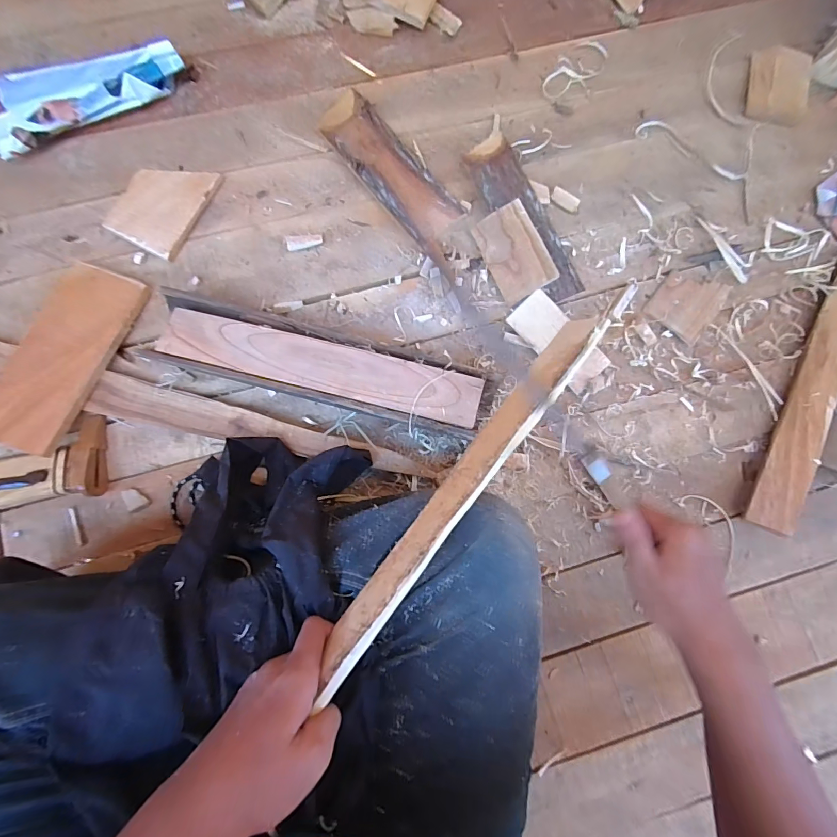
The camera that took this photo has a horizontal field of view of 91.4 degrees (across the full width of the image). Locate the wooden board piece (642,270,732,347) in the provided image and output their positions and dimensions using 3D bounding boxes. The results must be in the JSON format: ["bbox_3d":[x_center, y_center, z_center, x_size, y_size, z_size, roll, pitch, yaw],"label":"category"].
[{"bbox_3d":[0.372,-0.164,0.565,0.082,0.008,0.104,37,81,3],"label":"wooden board piece"}]

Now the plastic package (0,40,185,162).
[{"bbox_3d":[-0.446,-0.428,0.543,0.263,0.053,0.082,-30,84,-7],"label":"plastic package"}]

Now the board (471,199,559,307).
[{"bbox_3d":[0.127,-0.222,0.545,0.073,0.005,0.123,-27,79,25],"label":"board"}]

